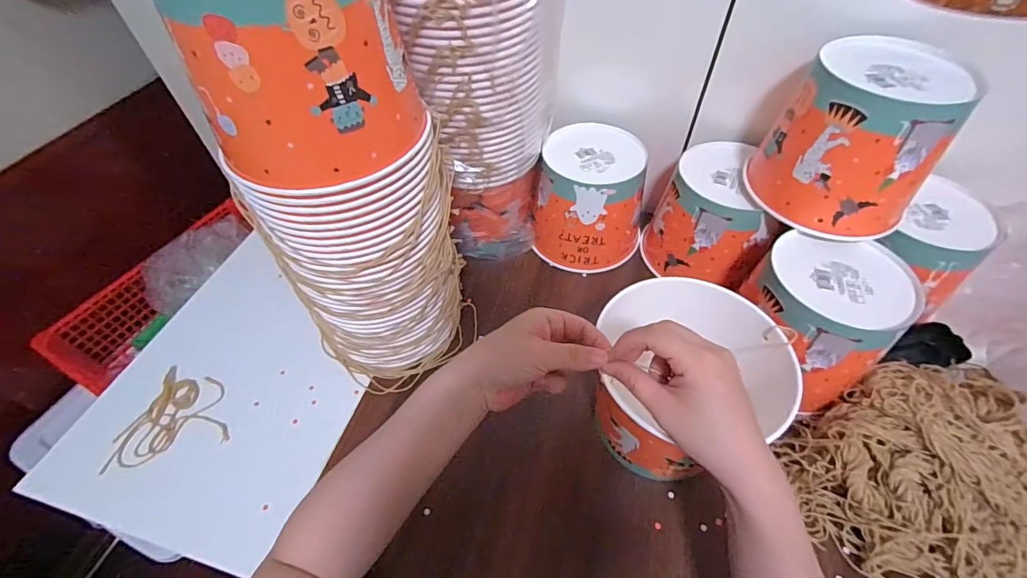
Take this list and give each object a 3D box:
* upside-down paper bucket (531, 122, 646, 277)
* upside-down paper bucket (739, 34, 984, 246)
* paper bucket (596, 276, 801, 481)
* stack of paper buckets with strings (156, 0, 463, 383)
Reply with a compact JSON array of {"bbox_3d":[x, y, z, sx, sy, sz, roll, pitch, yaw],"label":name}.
[{"bbox_3d":[0.107,-0.124,0.599,0.135,0.130,0.156,14,54,13],"label":"upside-down paper bucket"},{"bbox_3d":[0.337,-0.144,0.443,0.150,0.143,0.136,37,62,26],"label":"upside-down paper bucket"},{"bbox_3d":[0.153,0.086,0.422,0.171,0.130,0.144,-15,53,-10],"label":"paper bucket"},{"bbox_3d":[-0.145,-0.075,0.398,0.130,0.384,0.152,32,60,24],"label":"stack of paper buckets with strings"}]

